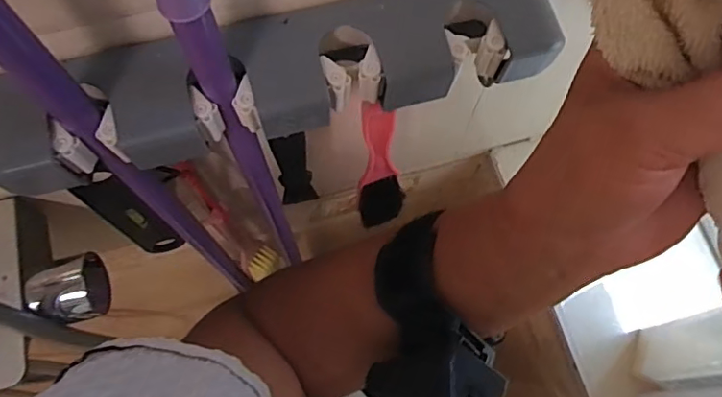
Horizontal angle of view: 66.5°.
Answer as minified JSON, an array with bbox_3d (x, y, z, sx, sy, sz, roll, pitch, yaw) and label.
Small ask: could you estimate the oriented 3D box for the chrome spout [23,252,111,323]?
[{"bbox_3d":[-0.217,0.070,0.412,0.046,0.037,0.046,-14,71,-6],"label":"chrome spout"}]

